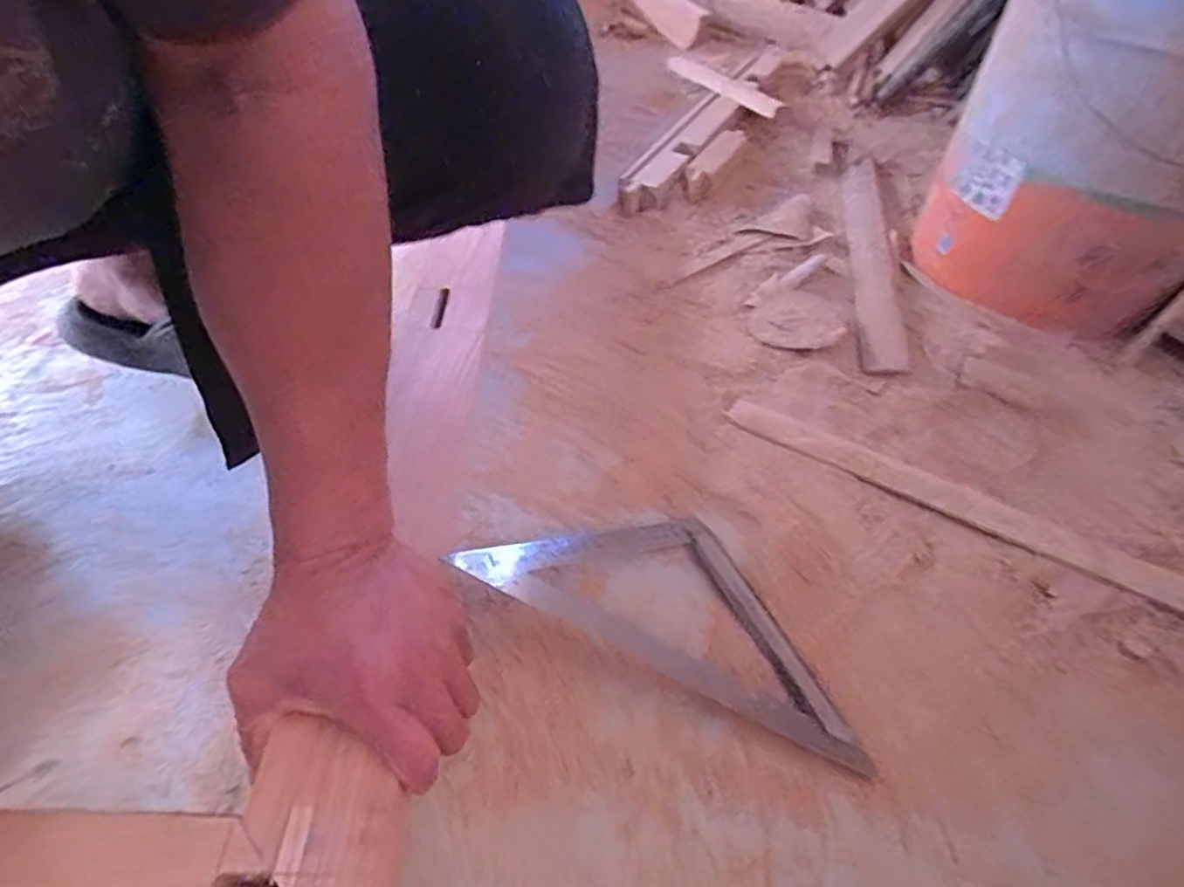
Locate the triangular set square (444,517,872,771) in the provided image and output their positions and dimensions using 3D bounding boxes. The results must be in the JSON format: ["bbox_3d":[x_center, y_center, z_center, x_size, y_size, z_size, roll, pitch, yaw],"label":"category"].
[{"bbox_3d":[0.060,0.107,0.486,0.296,0.011,0.123,23,51,17],"label":"triangular set square"}]

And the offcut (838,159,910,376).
[{"bbox_3d":[0.346,-0.239,0.834,0.057,0.016,0.491,10,48,6],"label":"offcut"}]

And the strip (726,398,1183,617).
[{"bbox_3d":[0.309,0.045,0.554,0.406,0.012,0.044,27,52,20],"label":"strip"}]

